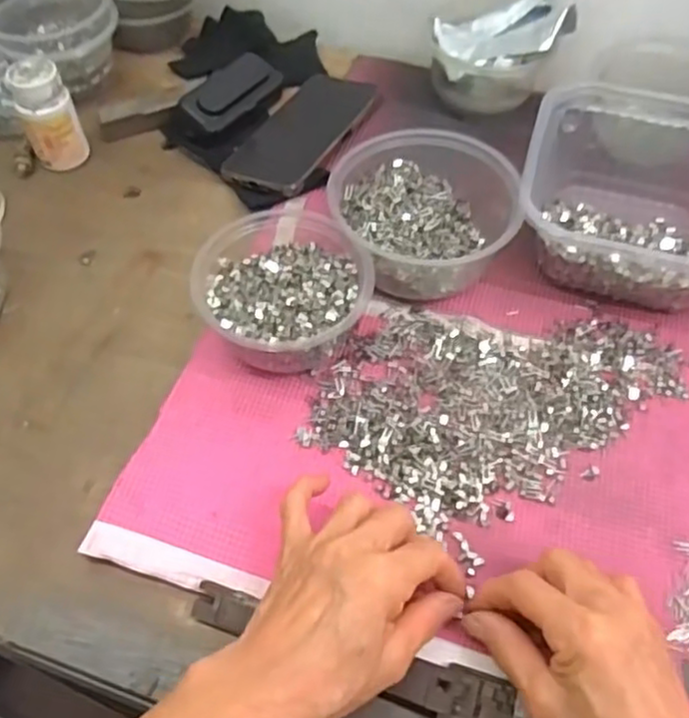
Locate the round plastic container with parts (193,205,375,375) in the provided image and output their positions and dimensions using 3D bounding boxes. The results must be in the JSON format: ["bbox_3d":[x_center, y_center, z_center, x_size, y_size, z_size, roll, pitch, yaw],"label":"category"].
[{"bbox_3d":[-0.044,-0.042,0.472,0.109,0.065,0.113,0,56,0],"label":"round plastic container with parts"}]

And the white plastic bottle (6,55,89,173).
[{"bbox_3d":[-0.249,-0.205,0.579,0.044,0.084,0.043,-24,60,-15],"label":"white plastic bottle"}]

